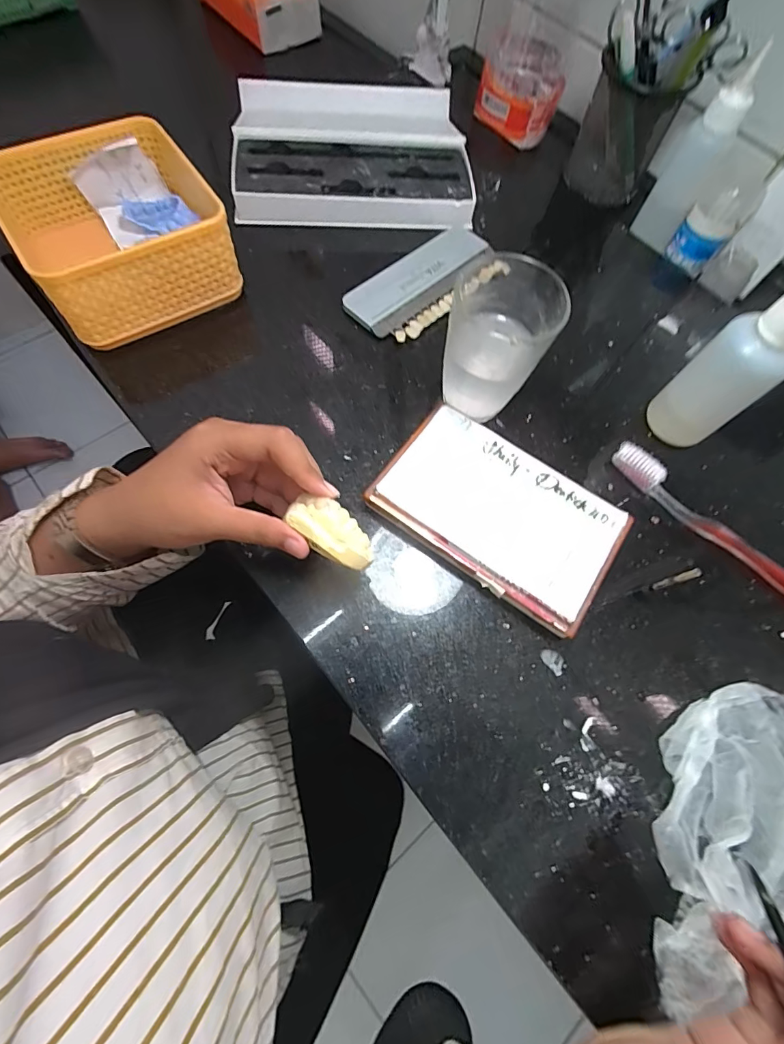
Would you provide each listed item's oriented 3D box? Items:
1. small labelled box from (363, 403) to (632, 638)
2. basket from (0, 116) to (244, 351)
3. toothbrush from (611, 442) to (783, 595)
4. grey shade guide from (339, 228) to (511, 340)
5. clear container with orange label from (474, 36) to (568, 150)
[{"bbox_3d":[0.070,-0.007,0.286,0.149,0.019,0.092,34,70,9],"label":"small labelled box"},{"bbox_3d":[-0.200,-0.216,0.326,0.135,0.066,0.130,-32,74,-16],"label":"basket"},{"bbox_3d":[0.233,0.012,0.300,0.189,0.011,0.019,43,71,13],"label":"toothbrush"},{"bbox_3d":[0.031,-0.204,0.370,0.148,0.014,0.067,-40,76,-17],"label":"grey shade guide"},{"bbox_3d":[0.136,-0.467,0.471,0.088,0.059,0.075,12,68,1],"label":"clear container with orange label"}]

